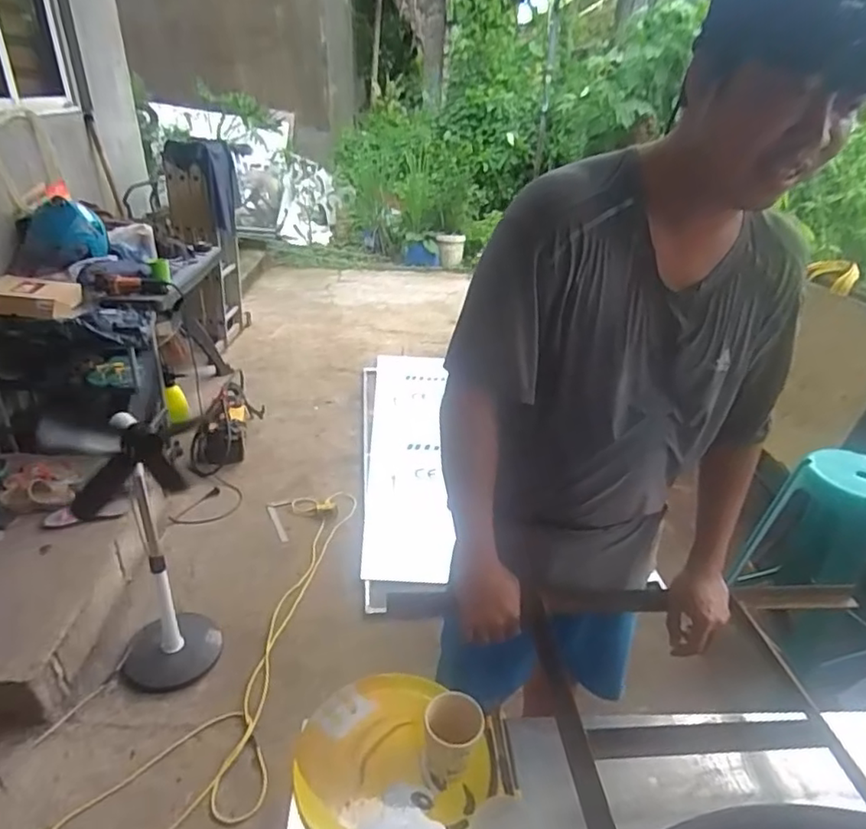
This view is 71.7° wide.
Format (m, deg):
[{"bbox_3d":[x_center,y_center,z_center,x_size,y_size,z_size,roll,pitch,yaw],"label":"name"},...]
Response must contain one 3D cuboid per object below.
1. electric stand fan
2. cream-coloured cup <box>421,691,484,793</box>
[{"bbox_3d":[-0.751,0.340,1.559,0.287,0.885,0.272,-20,37,-36],"label":"electric stand fan"},{"bbox_3d":[0.023,0.411,0.753,0.072,0.093,0.072,4,29,0],"label":"cream-coloured cup"}]

